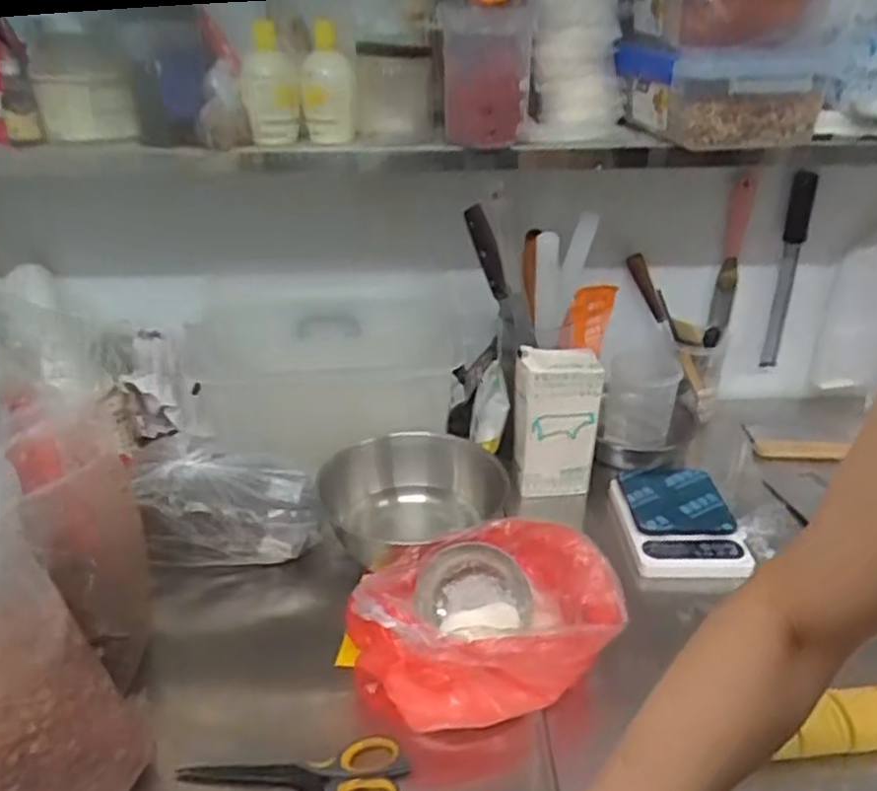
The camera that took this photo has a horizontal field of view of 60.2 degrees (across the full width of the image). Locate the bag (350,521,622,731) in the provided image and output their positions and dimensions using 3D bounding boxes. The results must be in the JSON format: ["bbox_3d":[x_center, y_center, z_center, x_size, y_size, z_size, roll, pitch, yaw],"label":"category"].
[{"bbox_3d":[0.044,0.217,0.742,0.245,0.110,0.153,-7,29,-12],"label":"bag"}]

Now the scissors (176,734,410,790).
[{"bbox_3d":[-0.125,0.323,0.667,0.194,0.020,0.070,5,29,10],"label":"scissors"}]

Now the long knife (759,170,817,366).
[{"bbox_3d":[0.523,-0.183,1.142,0.032,0.303,0.027,12,31,21],"label":"long knife"}]

